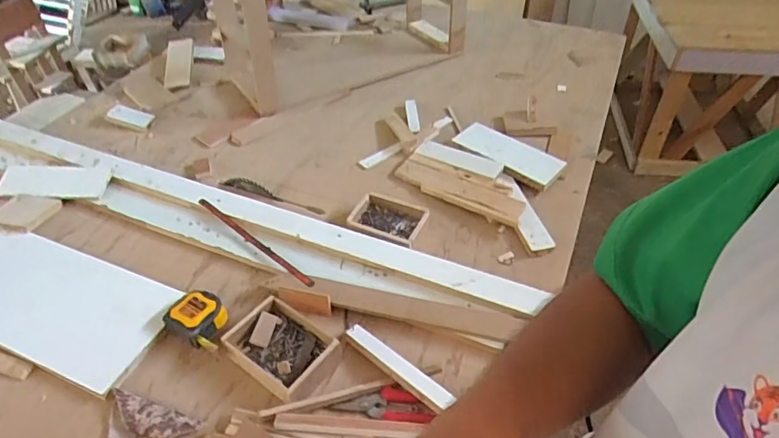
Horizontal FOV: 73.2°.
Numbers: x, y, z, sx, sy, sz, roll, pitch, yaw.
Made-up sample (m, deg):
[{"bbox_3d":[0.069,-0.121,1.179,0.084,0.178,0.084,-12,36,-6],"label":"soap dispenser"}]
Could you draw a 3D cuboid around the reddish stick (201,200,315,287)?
[{"bbox_3d":[-0.239,0.038,0.924,0.313,0.018,0.017,32,53,29],"label":"reddish stick"}]

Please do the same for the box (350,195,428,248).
[{"bbox_3d":[-0.006,0.008,0.969,0.138,0.040,0.104,17,47,17],"label":"box"}]

